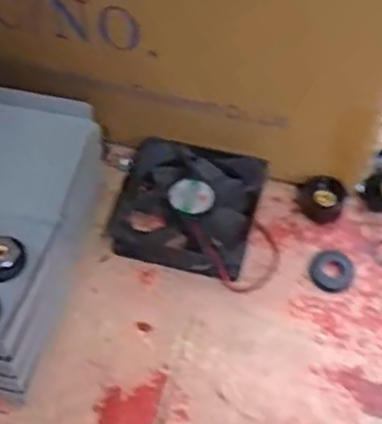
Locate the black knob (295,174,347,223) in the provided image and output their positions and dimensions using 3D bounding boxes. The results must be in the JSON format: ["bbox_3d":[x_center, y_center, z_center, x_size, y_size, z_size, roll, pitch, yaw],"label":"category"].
[{"bbox_3d":[0.094,-0.010,0.529,0.035,0.023,0.027,14,55,9],"label":"black knob"}]

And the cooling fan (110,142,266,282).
[{"bbox_3d":[-0.006,-0.005,0.522,0.104,0.029,0.089,13,55,8],"label":"cooling fan"}]

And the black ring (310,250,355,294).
[{"bbox_3d":[0.098,0.040,0.506,0.029,0.004,0.032,-1,54,-2],"label":"black ring"}]

